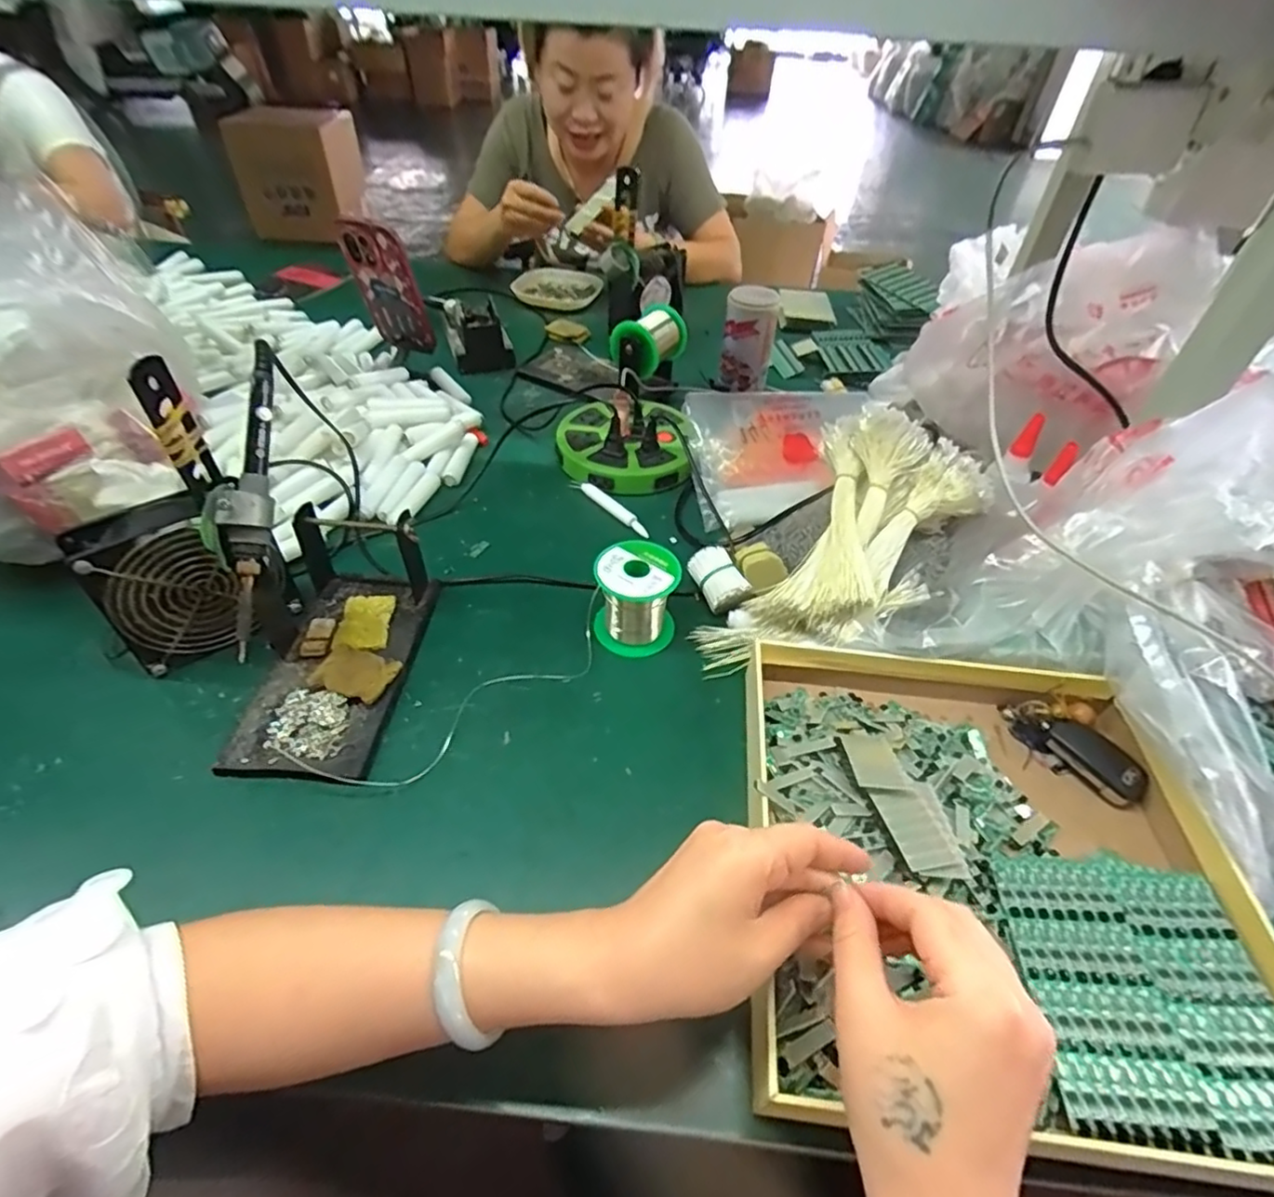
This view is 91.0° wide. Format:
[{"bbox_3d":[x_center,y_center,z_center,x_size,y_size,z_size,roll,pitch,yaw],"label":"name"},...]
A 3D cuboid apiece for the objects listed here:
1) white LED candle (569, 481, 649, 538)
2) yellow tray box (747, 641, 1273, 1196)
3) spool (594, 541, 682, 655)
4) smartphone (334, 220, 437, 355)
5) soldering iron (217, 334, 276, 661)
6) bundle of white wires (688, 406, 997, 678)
[{"bbox_3d":[-0.027,-0.099,0.663,0.019,0.012,0.114,-37,56,-27],"label":"white LED candle"},{"bbox_3d":[0.216,0.157,0.395,0.288,0.041,0.297,7,46,3],"label":"yellow tray box"},{"bbox_3d":[0.000,-0.002,0.527,0.066,0.075,0.069,2,45,-2],"label":"spool"},{"bbox_3d":[-0.303,-0.376,0.769,0.071,0.193,0.019,4,69,-1],"label":"smartphone"},{"bbox_3d":[-0.250,-0.065,0.401,0.020,0.037,0.204,5,90,7],"label":"soldering iron"},{"bbox_3d":[0.159,-0.036,0.526,0.147,0.063,0.261,40,88,32],"label":"bundle of white wires"}]

